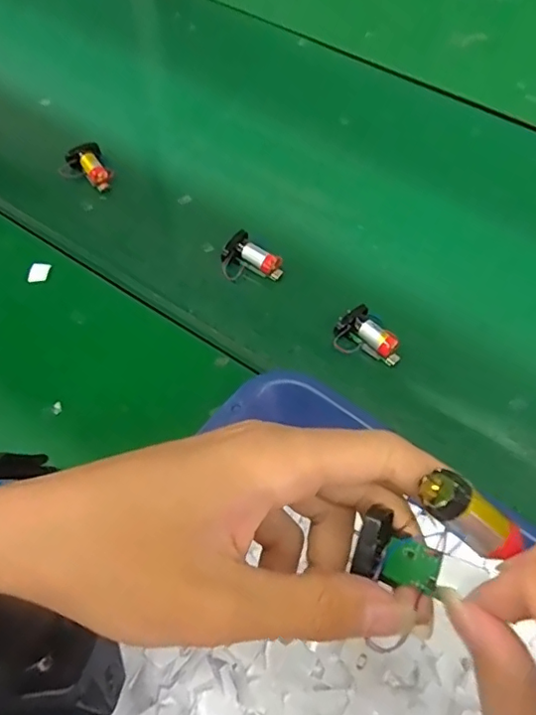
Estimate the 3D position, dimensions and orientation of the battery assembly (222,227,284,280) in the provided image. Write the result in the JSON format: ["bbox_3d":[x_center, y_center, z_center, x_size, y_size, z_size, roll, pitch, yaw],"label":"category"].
[{"bbox_3d":[-0.016,-0.080,0.469,0.049,0.020,0.037,37,69,26],"label":"battery assembly"}]

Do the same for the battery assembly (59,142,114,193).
[{"bbox_3d":[-0.172,-0.177,0.527,0.042,0.025,0.045,-28,59,-11],"label":"battery assembly"}]

